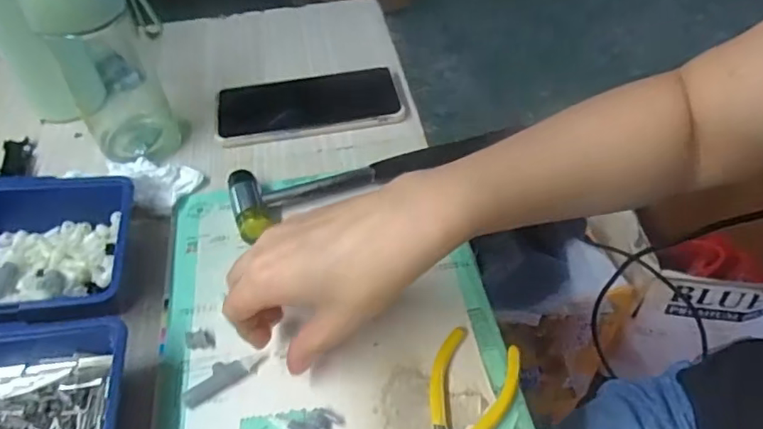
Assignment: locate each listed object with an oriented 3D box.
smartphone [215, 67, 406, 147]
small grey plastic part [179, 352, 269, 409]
[{"bbox_3d":[-0.064,-0.100,0.499,0.160,0.014,0.076,-9,48,-5],"label":"smartphone"},{"bbox_3d":[-0.093,0.095,0.333,0.053,0.008,0.016,-25,51,-18],"label":"small grey plastic part"}]

